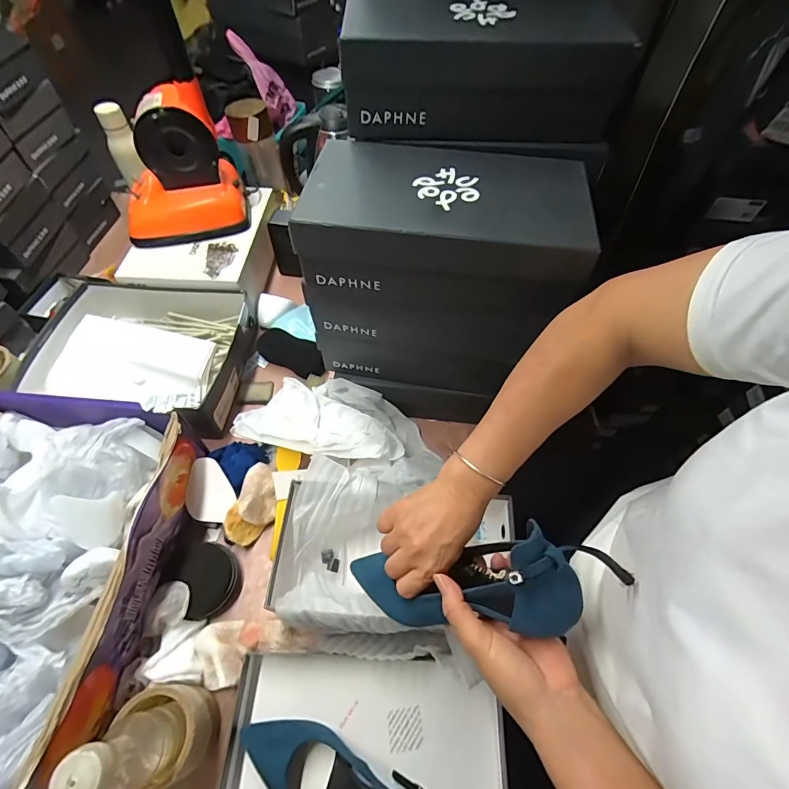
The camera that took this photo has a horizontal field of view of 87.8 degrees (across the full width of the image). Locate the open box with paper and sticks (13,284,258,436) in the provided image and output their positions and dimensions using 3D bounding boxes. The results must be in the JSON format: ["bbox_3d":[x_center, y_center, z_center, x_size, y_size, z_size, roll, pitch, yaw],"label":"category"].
[{"bbox_3d":[-0.442,-0.077,0.717,0.350,0.080,0.244,7,58,3],"label":"open box with paper and sticks"}]

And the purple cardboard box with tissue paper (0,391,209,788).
[{"bbox_3d":[-0.453,0.195,0.473,0.320,0.143,0.400,5,58,2],"label":"purple cardboard box with tissue paper"}]

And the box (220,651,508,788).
[{"bbox_3d":[-0.031,0.400,0.474,0.307,0.046,0.163,4,58,1],"label":"box"}]

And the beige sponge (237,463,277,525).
[{"bbox_3d":[-0.199,0.144,0.609,0.048,0.031,0.089,1,58,-1],"label":"beige sponge"}]

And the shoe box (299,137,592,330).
[{"bbox_3d":[0.056,-0.190,0.468,0.284,0.102,0.164,9,58,4],"label":"shoe box"}]

